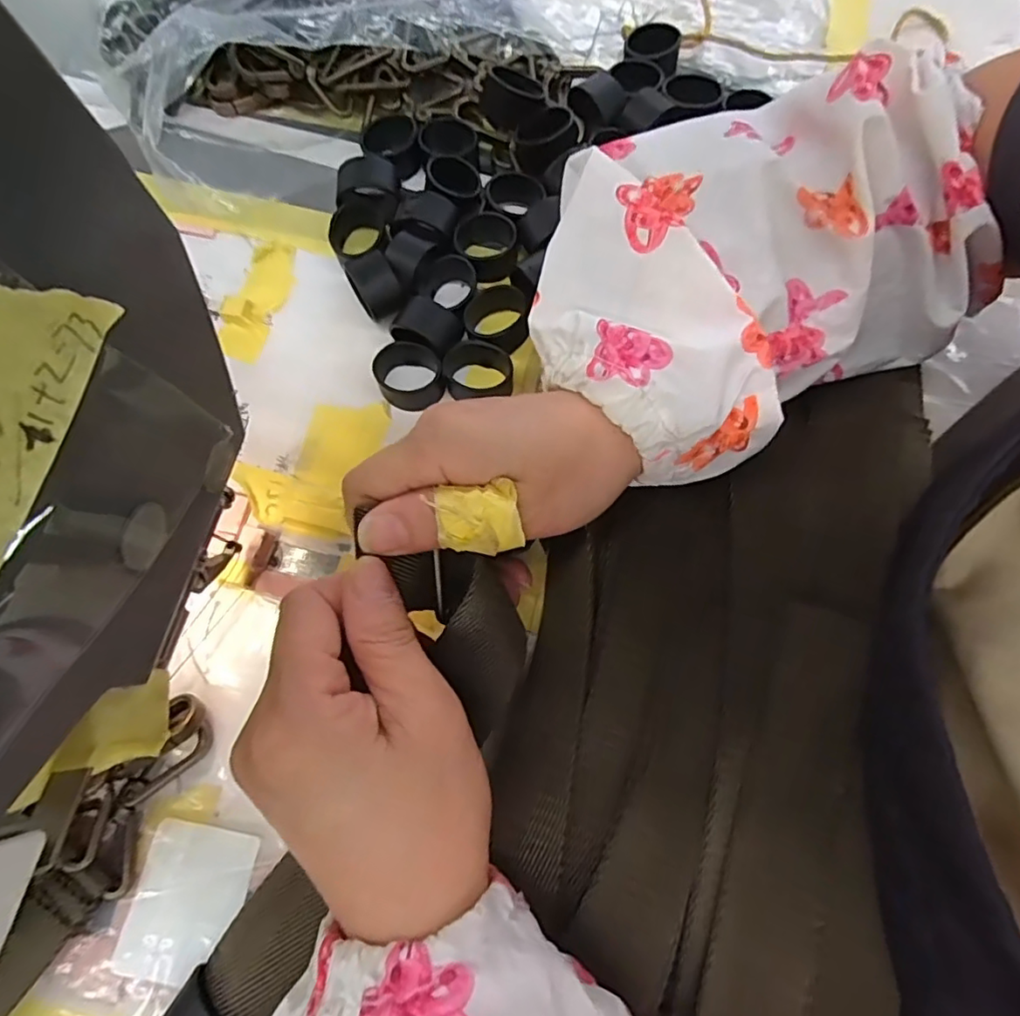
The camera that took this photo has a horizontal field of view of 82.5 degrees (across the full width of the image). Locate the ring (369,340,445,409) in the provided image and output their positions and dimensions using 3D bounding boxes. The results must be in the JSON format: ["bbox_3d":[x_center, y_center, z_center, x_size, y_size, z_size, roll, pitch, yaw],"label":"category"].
[{"bbox_3d":[-0.046,-0.061,0.267,0.030,0.019,0.027,-14,74,-4],"label":"ring"}]

